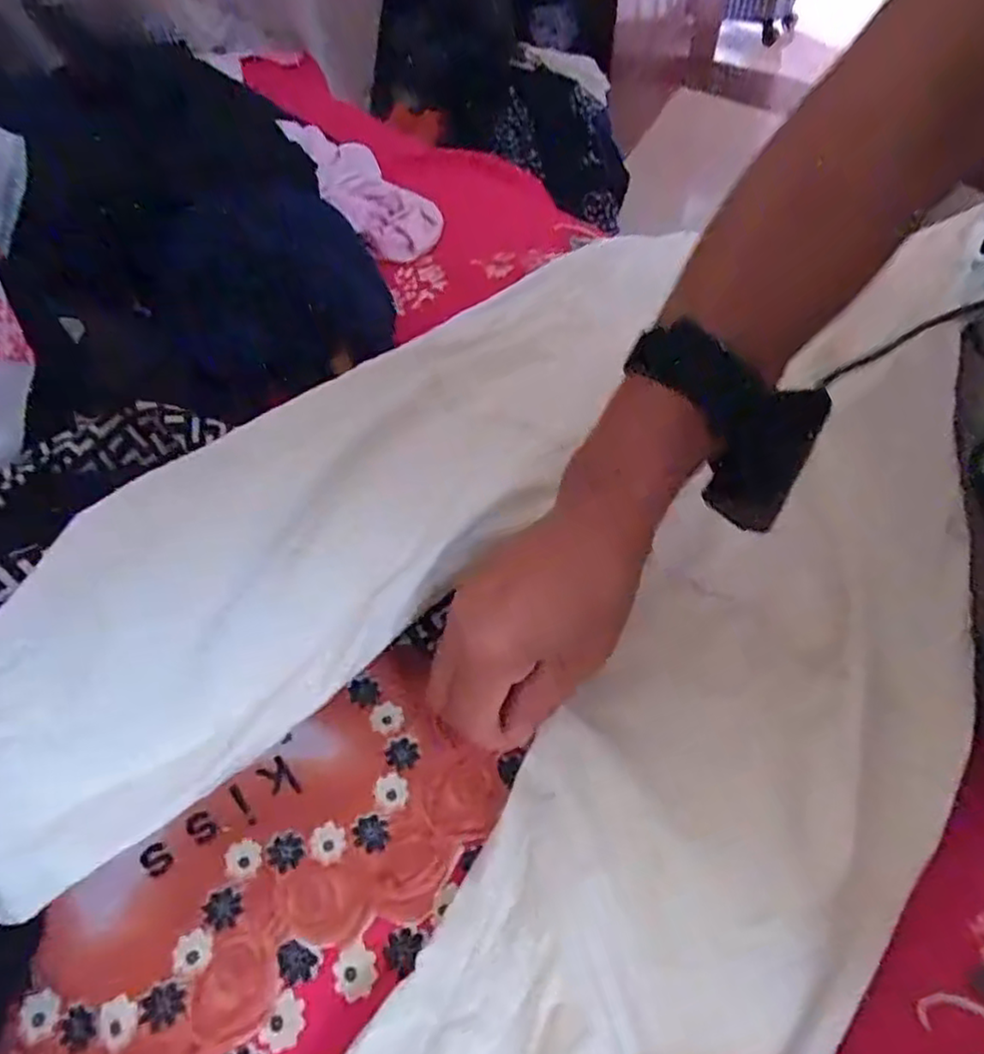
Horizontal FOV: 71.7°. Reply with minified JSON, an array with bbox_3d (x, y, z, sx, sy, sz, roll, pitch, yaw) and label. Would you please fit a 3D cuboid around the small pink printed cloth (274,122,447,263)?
[{"bbox_3d":[-0.124,-0.321,0.638,0.168,0.023,0.124,44,45,0],"label":"small pink printed cloth"}]

